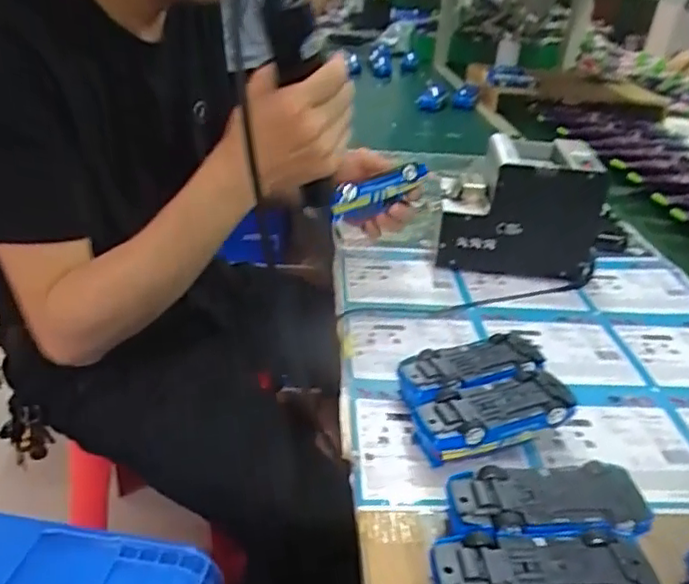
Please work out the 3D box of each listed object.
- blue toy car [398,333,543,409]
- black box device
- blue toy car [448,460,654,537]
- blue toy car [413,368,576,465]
[{"bbox_3d":[0.112,0.077,0.553,0.133,0.044,0.066,-7,32,-19],"label":"blue toy car"},{"bbox_3d":[0.219,-0.110,0.788,0.193,0.140,0.140,7,30,6],"label":"black box device"},{"bbox_3d":[0.135,0.151,0.421,0.136,0.038,0.061,0,30,-9],"label":"blue toy car"},{"bbox_3d":[0.120,0.104,0.504,0.129,0.044,0.060,-6,31,-16],"label":"blue toy car"}]

